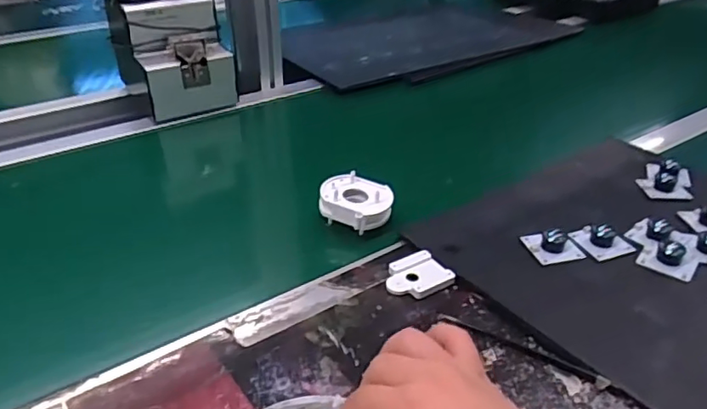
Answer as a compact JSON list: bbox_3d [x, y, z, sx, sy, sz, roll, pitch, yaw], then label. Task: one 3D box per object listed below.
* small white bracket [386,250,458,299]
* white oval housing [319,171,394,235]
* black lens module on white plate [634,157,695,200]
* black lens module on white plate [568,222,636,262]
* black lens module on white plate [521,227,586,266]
[{"bbox_3d":[0.055,0.063,0.501,0.057,0.009,0.047,-18,37,-27],"label":"small white bracket"},{"bbox_3d":[0.002,0.001,0.572,0.070,0.035,0.056,19,37,26],"label":"white oval housing"},{"bbox_3d":[0.344,-0.027,0.635,0.050,0.021,0.068,10,33,14],"label":"black lens module on white plate"},{"bbox_3d":[0.232,0.030,0.536,0.044,0.022,0.046,-10,34,-16],"label":"black lens module on white plate"},{"bbox_3d":[0.186,0.034,0.527,0.046,0.027,0.039,-7,33,-13],"label":"black lens module on white plate"}]

